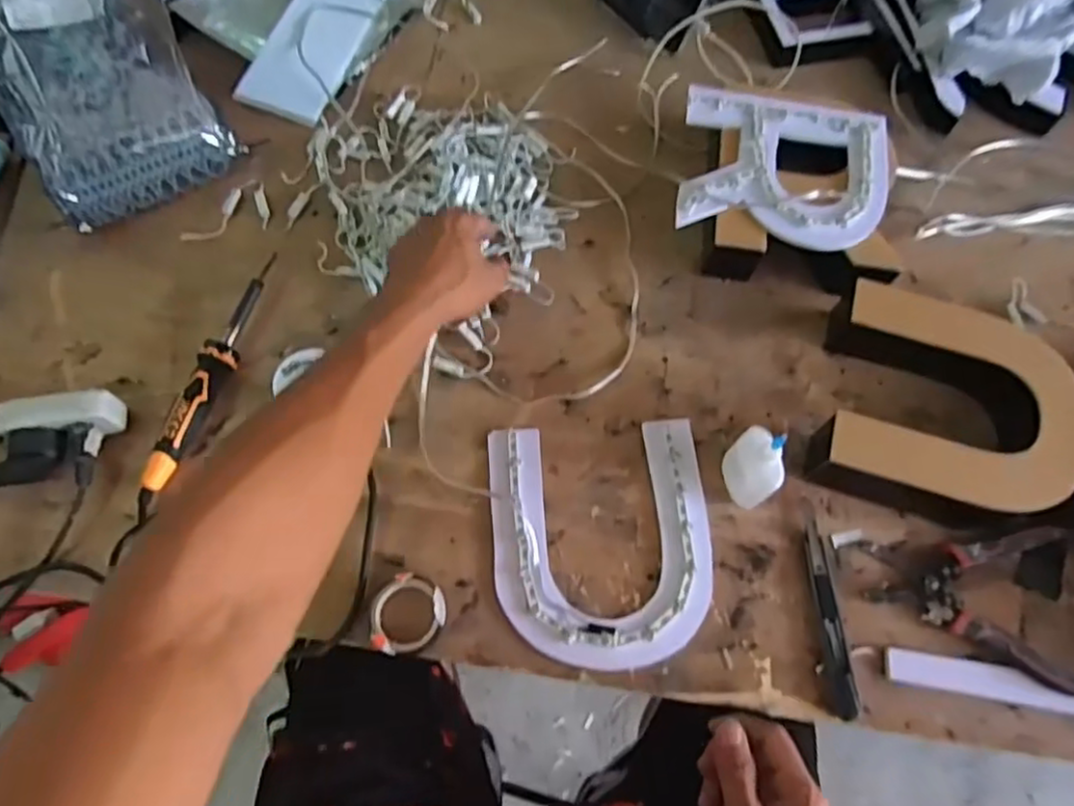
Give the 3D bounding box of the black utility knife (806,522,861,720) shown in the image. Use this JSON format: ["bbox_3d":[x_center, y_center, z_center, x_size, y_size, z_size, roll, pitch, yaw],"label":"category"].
[{"bbox_3d":[0.216,0.158,0.502,0.018,0.009,0.135,-3,66,-4],"label":"black utility knife"}]

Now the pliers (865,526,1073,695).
[{"bbox_3d":[0.326,0.145,0.503,0.141,0.016,0.115,7,66,1],"label":"pliers"}]

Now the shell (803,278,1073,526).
[{"bbox_3d":[0.327,0.005,0.540,0.182,0.063,0.165,18,67,6],"label":"shell"}]

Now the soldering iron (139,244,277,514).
[{"bbox_3d":[-0.259,-0.021,0.543,0.023,0.028,0.229,16,67,5],"label":"soldering iron"}]

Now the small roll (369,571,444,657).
[{"bbox_3d":[-0.093,0.152,0.483,0.049,0.021,0.056,36,70,13],"label":"small roll"}]

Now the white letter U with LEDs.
[{"bbox_3d":[0.050,0.103,0.516,0.164,0.010,0.181,-4,66,-4],"label":"white letter U with LEDs"}]

